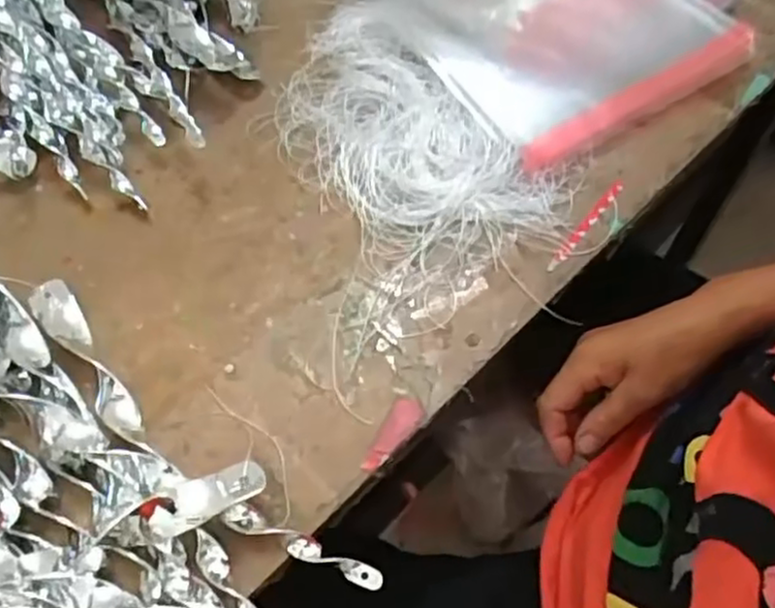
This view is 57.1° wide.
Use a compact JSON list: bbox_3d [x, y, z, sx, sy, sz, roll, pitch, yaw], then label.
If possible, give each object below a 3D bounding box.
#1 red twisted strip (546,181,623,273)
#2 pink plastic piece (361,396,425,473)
[{"bbox_3d":[0.139,-0.056,0.490,0.009,0.004,0.097,33,61,18],"label":"red twisted strip"},{"bbox_3d":[0.003,0.074,0.406,0.017,0.004,0.052,30,62,17],"label":"pink plastic piece"}]

